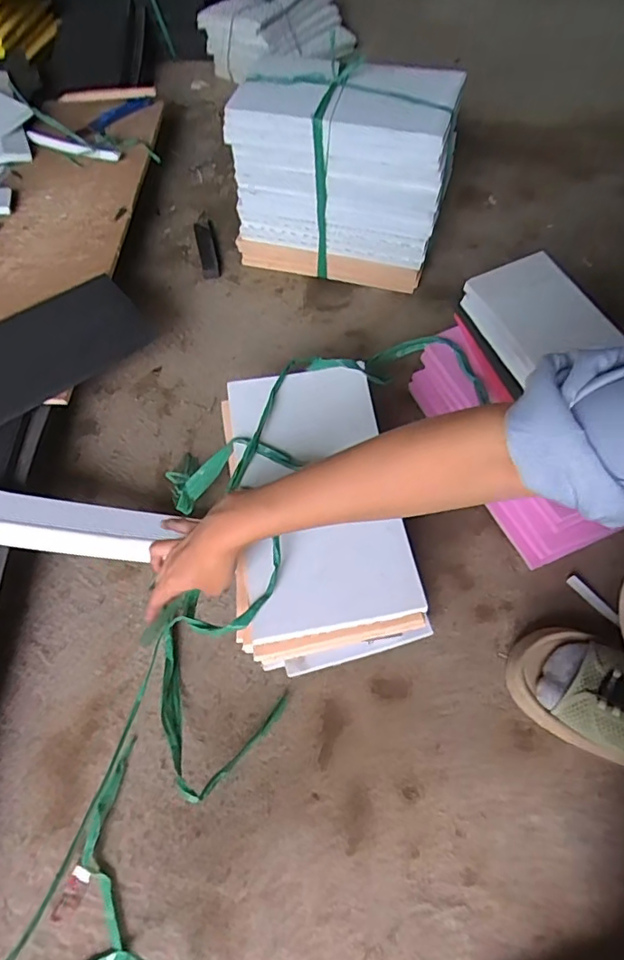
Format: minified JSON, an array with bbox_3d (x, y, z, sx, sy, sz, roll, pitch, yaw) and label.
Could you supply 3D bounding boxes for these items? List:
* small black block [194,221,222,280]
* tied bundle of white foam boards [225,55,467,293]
[{"bbox_3d":[-0.174,-0.383,0.888,0.031,0.018,0.132,-11,60,-7],"label":"small black block"},{"bbox_3d":[0.041,-0.432,0.785,0.295,0.245,0.114,13,60,7],"label":"tied bundle of white foam boards"}]

